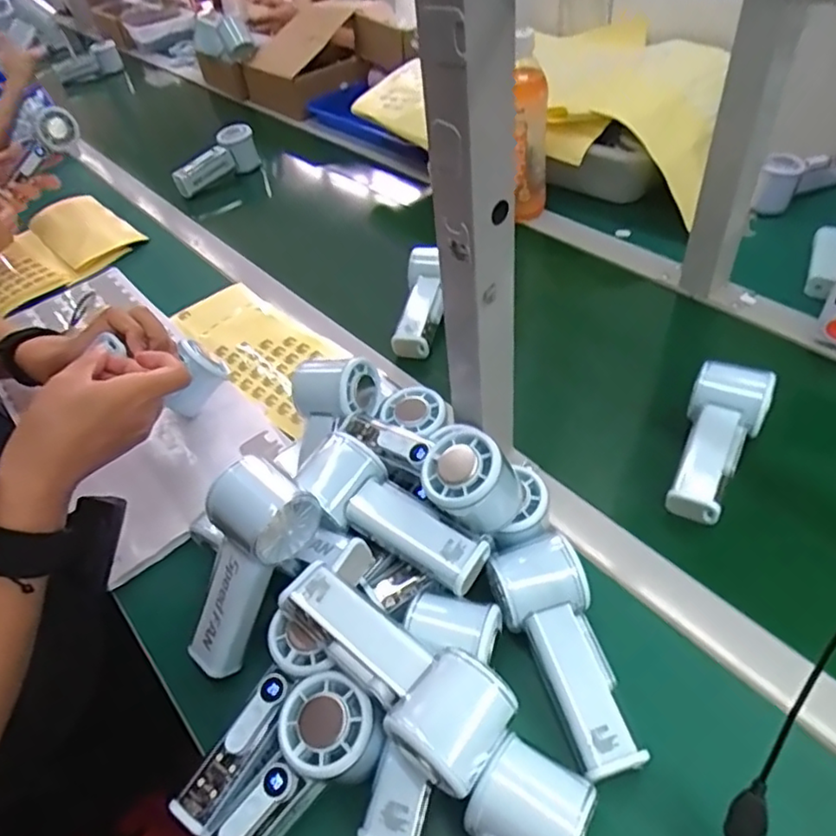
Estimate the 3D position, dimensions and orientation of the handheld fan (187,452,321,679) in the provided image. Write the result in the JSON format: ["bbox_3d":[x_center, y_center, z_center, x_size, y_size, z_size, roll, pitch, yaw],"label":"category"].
[{"bbox_3d":[-0.121,0.106,0.432,0.053,0.154,0.059,30,15,31],"label":"handheld fan"}]

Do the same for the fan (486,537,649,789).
[{"bbox_3d":[0.096,0.156,0.415,0.059,0.062,0.148,-15,46,-7],"label":"fan"}]

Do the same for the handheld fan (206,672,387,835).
[{"bbox_3d":[-0.082,0.225,0.371,0.152,0.047,0.057,-47,55,-11],"label":"handheld fan"}]

